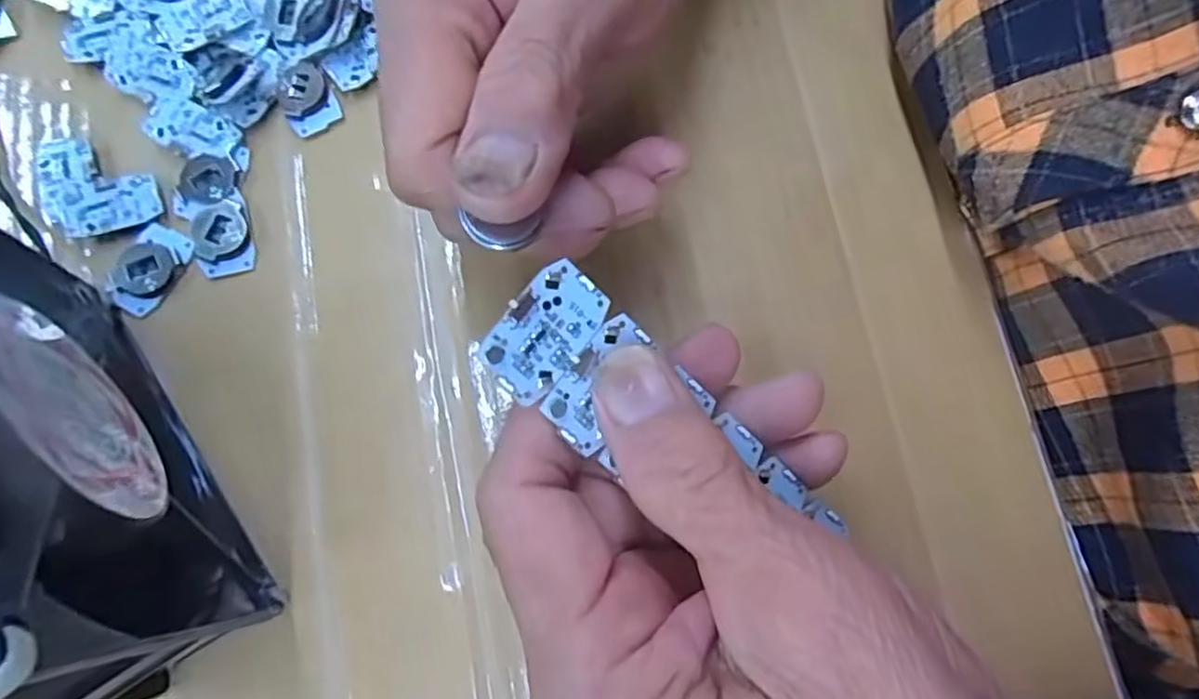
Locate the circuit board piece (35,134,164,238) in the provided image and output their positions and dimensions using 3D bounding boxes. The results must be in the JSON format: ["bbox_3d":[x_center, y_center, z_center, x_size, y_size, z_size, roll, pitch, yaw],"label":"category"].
[{"bbox_3d":[-0.168,-0.056,0.225,0.034,0.004,0.038,-22,78,-7],"label":"circuit board piece"}]

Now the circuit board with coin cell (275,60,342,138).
[{"bbox_3d":[-0.102,-0.088,0.235,0.018,0.004,0.023,-32,79,-9],"label":"circuit board with coin cell"}]

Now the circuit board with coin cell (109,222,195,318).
[{"bbox_3d":[-0.147,-0.027,0.220,0.018,0.004,0.030,24,76,4],"label":"circuit board with coin cell"}]

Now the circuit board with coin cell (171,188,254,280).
[{"bbox_3d":[-0.127,-0.040,0.225,0.021,0.007,0.032,-24,78,-8],"label":"circuit board with coin cell"}]

